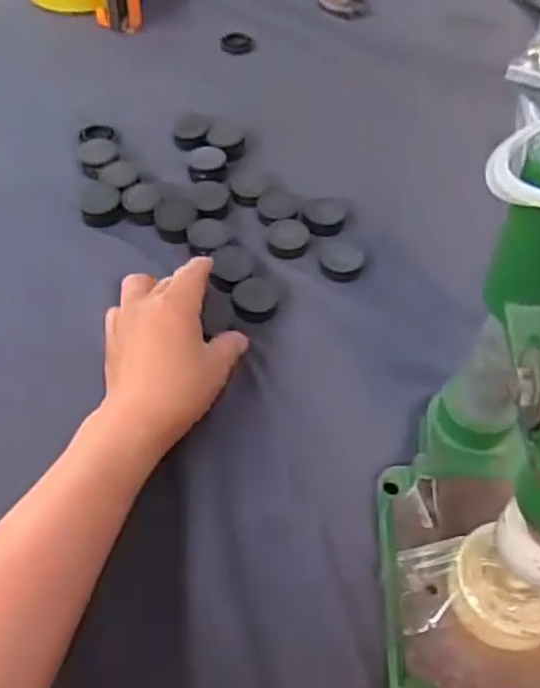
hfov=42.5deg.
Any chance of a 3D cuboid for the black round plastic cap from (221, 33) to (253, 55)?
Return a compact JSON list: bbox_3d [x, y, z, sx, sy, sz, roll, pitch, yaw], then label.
[{"bbox_3d":[-0.035,-0.317,0.728,0.033,0.010,0.034,2,51,-2],"label":"black round plastic cap"}]

